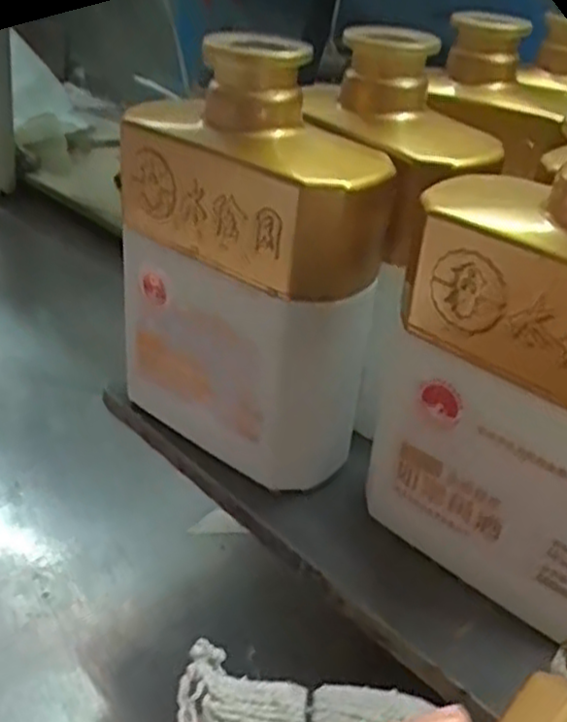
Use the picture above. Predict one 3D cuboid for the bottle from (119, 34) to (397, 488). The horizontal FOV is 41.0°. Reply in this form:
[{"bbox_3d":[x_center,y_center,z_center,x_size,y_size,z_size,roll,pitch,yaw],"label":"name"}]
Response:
[{"bbox_3d":[-0.014,-0.038,0.303,0.102,0.161,0.055,31,43,34],"label":"bottle"}]

